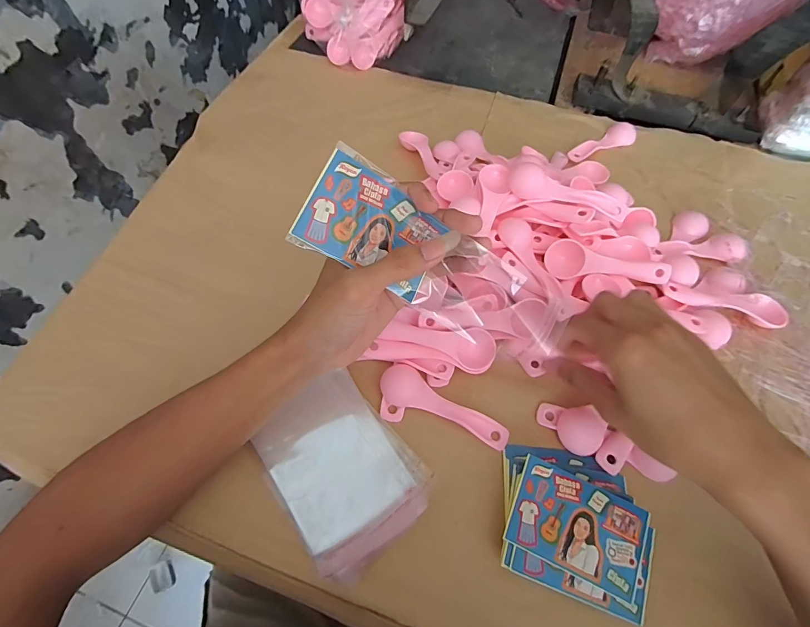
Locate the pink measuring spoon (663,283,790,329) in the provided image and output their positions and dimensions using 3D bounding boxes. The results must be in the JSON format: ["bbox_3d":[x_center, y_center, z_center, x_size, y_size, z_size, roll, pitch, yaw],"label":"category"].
[{"bbox_3d":[0.296,-0.009,0.356,0.107,0.014,0.031,11,61,5],"label":"pink measuring spoon"}]

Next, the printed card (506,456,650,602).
[{"bbox_3d":[0.122,0.148,0.268,0.091,0.004,0.060,25,68,6],"label":"printed card"}]

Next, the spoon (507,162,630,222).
[{"bbox_3d":[0.152,-0.112,0.357,0.111,0.019,0.028,21,62,10],"label":"spoon"}]

